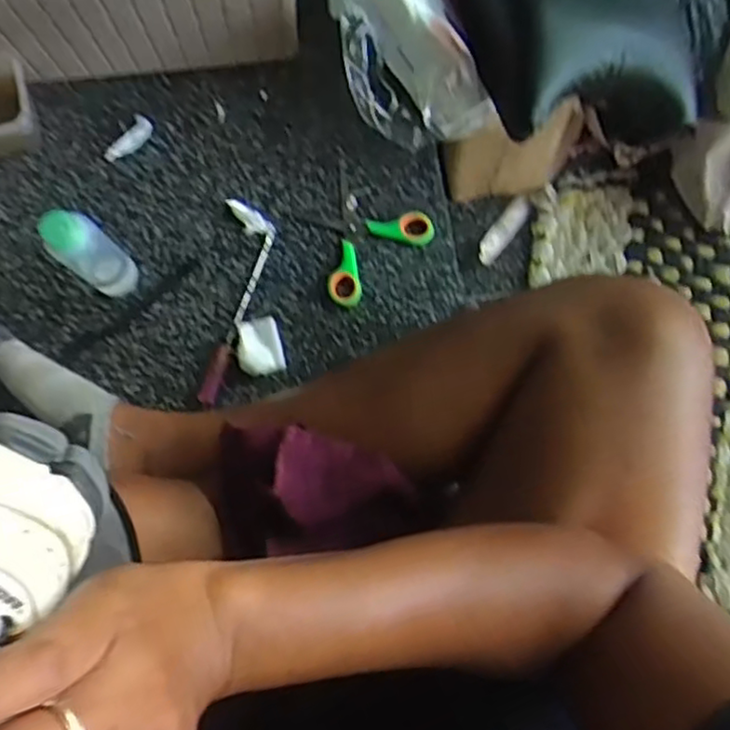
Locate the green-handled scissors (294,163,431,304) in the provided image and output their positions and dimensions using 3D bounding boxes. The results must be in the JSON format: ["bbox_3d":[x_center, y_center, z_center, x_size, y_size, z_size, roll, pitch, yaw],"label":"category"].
[{"bbox_3d":[-0.010,-0.135,0.677,0.122,0.012,0.115,-41,82,-7],"label":"green-handled scissors"}]

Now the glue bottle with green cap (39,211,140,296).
[{"bbox_3d":[-0.244,-0.099,0.602,0.041,0.139,0.047,41,82,7],"label":"glue bottle with green cap"}]

